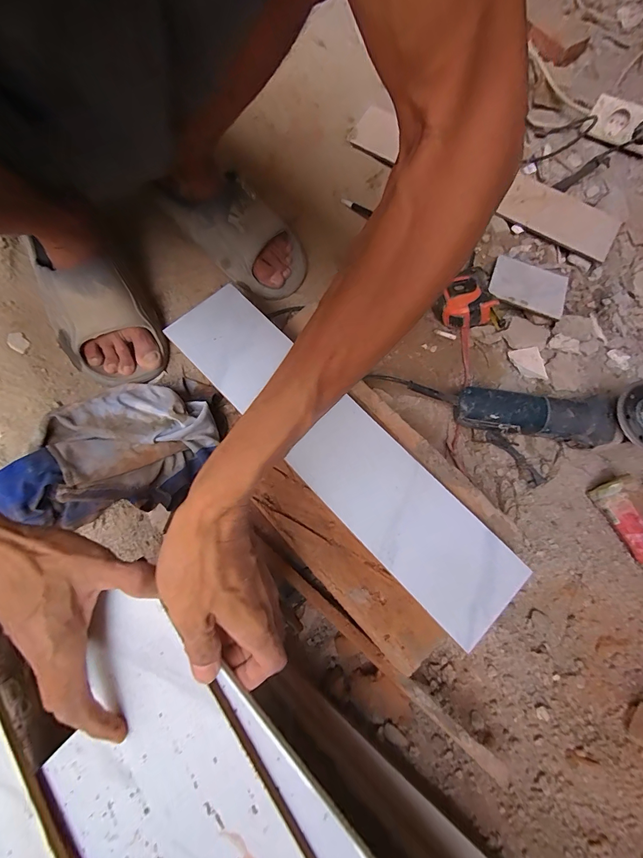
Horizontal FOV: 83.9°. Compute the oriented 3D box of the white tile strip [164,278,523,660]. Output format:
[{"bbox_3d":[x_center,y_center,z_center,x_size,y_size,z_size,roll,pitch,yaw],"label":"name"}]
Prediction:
[{"bbox_3d":[0.010,0.014,0.412,0.109,0.008,0.484,-41,78,-13],"label":"white tile strip"}]

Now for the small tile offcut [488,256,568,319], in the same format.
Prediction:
[{"bbox_3d":[0.330,-0.227,0.570,0.114,0.009,0.090,21,68,4],"label":"small tile offcut"}]

